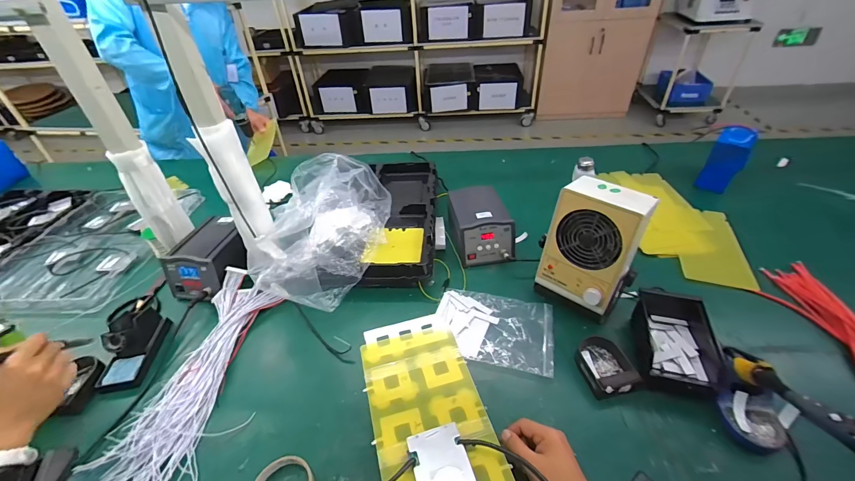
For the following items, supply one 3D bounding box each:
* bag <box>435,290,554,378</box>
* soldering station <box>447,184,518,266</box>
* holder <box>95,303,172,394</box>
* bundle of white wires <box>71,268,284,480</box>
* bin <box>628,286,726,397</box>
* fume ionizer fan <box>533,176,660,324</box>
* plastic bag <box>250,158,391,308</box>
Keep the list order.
[{"bbox_3d":[0.131,0.173,0.724,0.229,0.016,0.168,10,42,15],"label":"bag"},{"bbox_3d":[0.130,-0.034,0.900,0.130,0.118,0.197,-9,40,-6],"label":"soldering station"},{"bbox_3d":[-0.566,0.192,0.687,0.082,0.062,0.164,-10,40,-7],"label":"holder"},{"bbox_3d":[-0.392,0.253,0.625,0.195,0.037,0.493,3,41,8],"label":"bundle of white wires"},{"bbox_3d":[0.439,0.170,0.650,0.122,0.064,0.201,12,42,18],"label":"bin"},{"bbox_3d":[0.311,0.021,0.693,0.111,0.242,0.152,-33,48,-31],"label":"fume ionizer fan"},{"bbox_3d":[-0.235,-0.043,0.758,0.228,0.226,0.297,13,43,19],"label":"plastic bag"}]

